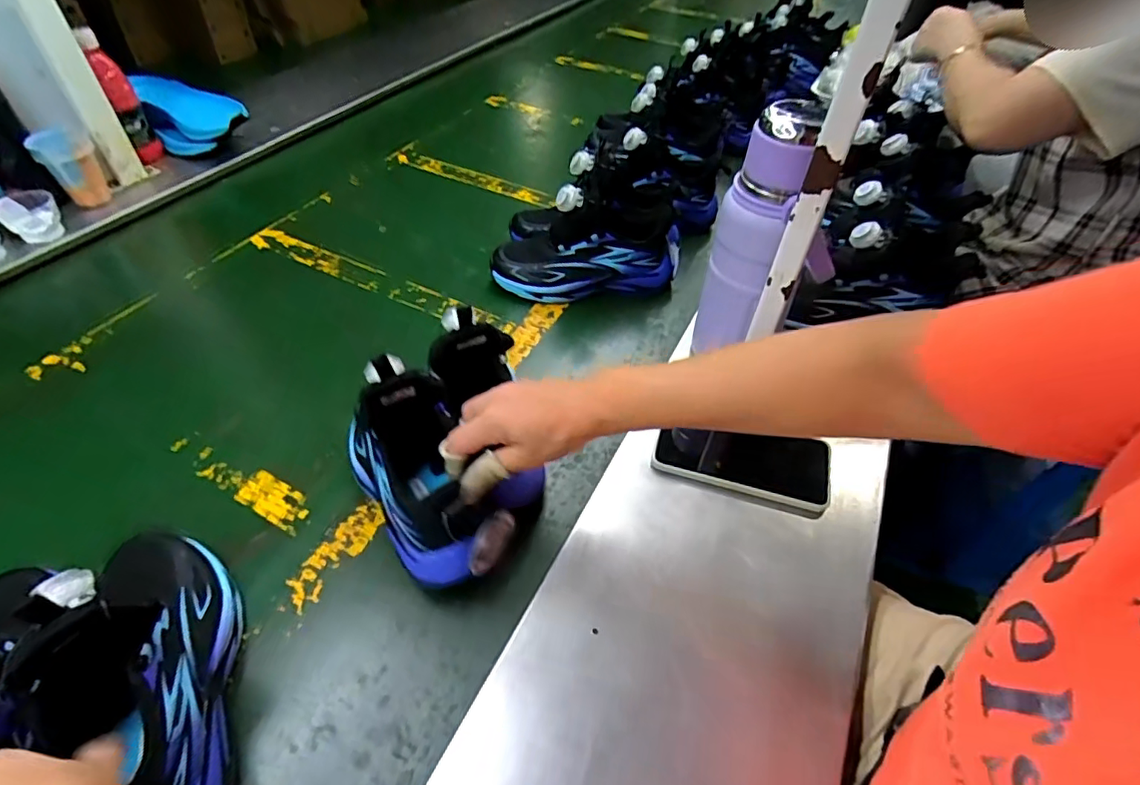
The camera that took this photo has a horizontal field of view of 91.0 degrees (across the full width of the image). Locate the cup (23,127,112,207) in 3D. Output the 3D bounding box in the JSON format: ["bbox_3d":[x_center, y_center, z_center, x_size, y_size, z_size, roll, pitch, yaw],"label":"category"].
[{"bbox_3d":[-0.693,-0.315,0.778,0.066,0.085,0.071,-19,48,-22],"label":"cup"}]

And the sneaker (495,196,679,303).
[{"bbox_3d":[0.021,-0.193,0.711,0.230,0.113,0.101,-7,49,-9],"label":"sneaker"}]

